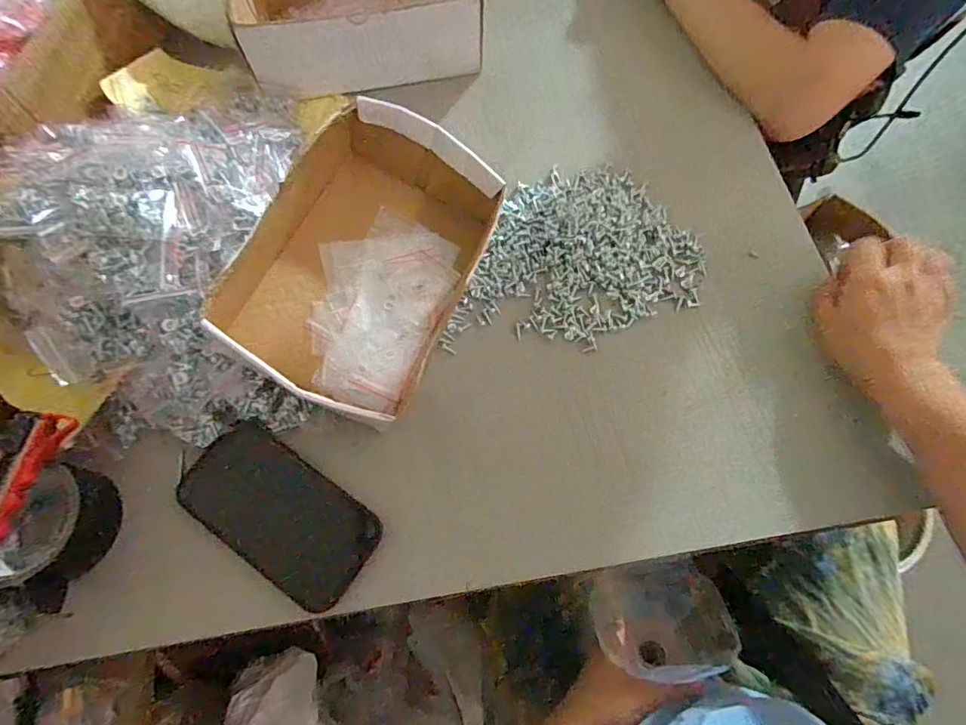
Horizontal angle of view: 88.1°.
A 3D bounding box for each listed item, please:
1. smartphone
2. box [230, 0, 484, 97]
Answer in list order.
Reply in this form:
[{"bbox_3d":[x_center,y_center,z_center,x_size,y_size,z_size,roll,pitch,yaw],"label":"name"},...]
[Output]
[{"bbox_3d":[-0.162,0.117,0.397,0.159,0.007,0.081,32,73,14],"label":"smartphone"},{"bbox_3d":[-0.137,-0.402,0.557,0.245,0.078,0.183,-11,68,-2],"label":"box"}]

